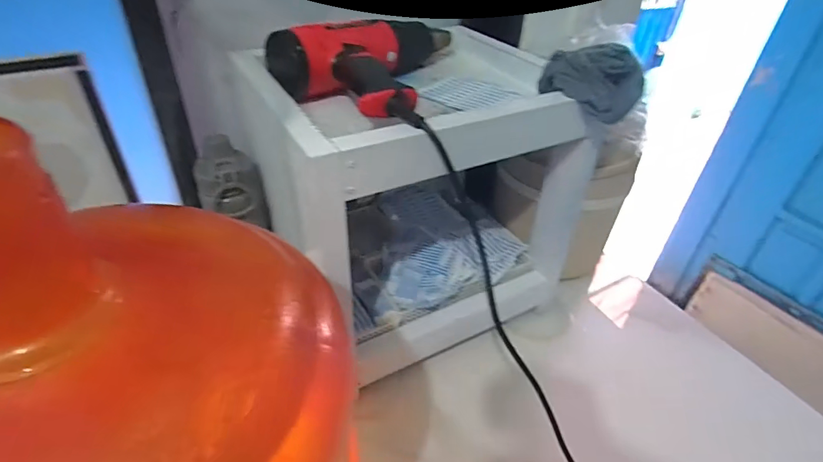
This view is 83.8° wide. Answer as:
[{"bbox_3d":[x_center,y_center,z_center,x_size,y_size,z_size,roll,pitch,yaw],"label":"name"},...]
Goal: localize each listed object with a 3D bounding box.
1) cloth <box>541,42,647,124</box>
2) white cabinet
[{"bbox_3d":[0.194,-0.163,0.493,0.100,0.063,0.055,25,43,24],"label":"cloth"},{"bbox_3d":[0.011,-0.056,0.627,0.355,0.318,0.296,-16,42,-23],"label":"white cabinet"}]

